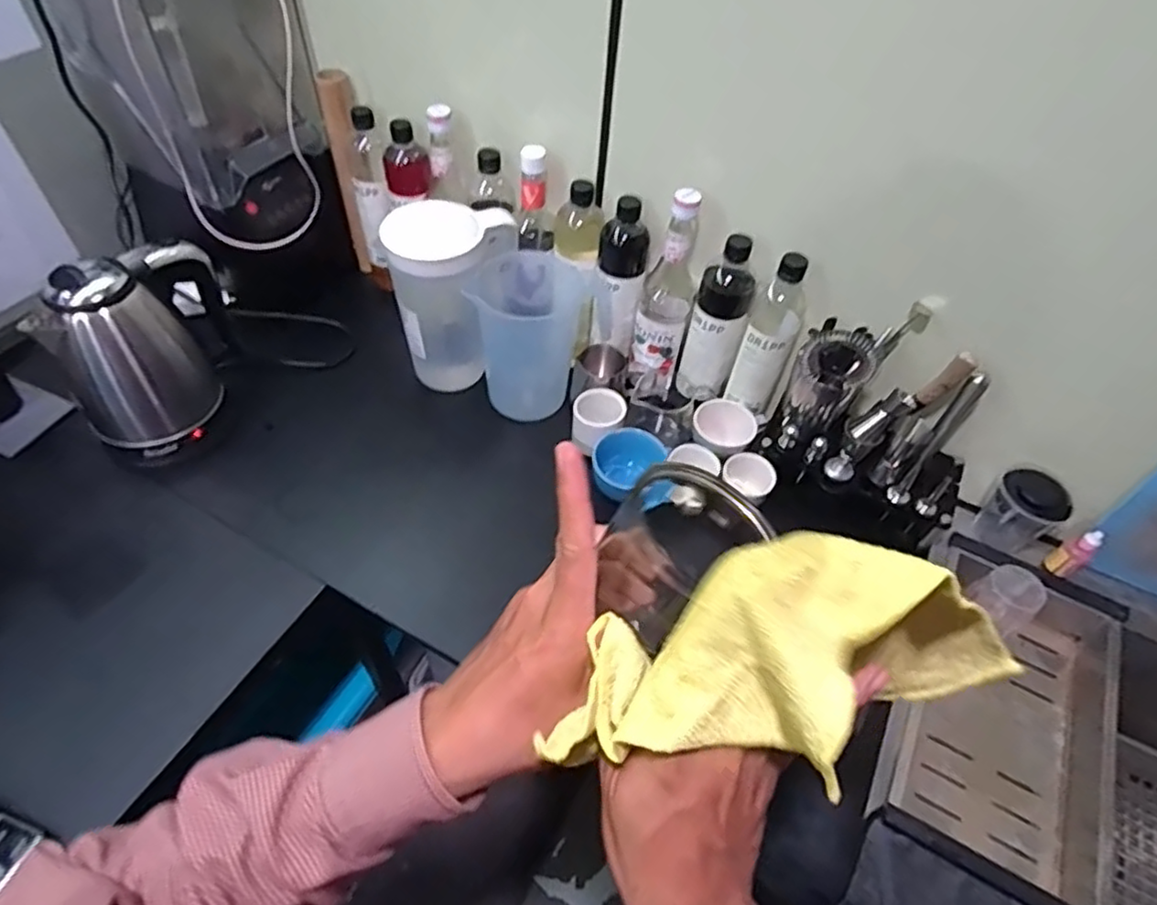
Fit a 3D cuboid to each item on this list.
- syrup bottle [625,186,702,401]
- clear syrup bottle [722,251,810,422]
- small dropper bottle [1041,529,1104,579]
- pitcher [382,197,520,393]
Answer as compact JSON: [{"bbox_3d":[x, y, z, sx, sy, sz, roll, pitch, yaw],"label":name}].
[{"bbox_3d":[0.109,-0.190,0.821,0.068,0.254,0.072,12,52,5],"label":"syrup bottle"},{"bbox_3d":[0.241,-0.146,0.819,0.065,0.216,0.070,24,54,14],"label":"clear syrup bottle"},{"bbox_3d":[0.588,0.120,0.772,0.022,0.079,0.029,-25,58,-22],"label":"small dropper bottle"},{"bbox_3d":[-0.164,-0.206,0.884,0.157,0.231,0.113,0,52,-4],"label":"pitcher"}]

